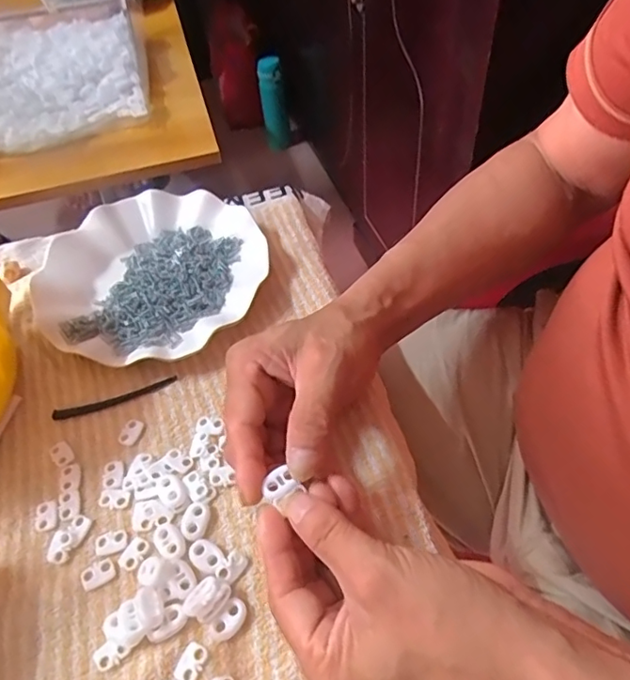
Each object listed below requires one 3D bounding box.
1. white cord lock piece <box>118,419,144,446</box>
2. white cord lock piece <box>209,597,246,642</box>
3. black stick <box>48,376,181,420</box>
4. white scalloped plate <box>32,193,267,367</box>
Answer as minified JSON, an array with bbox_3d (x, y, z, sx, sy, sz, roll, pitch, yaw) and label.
[{"bbox_3d":[-0.124,0.062,0.365,0.014,0.004,0.019,11,54,13],"label":"white cord lock piece"},{"bbox_3d":[-0.046,0.149,0.289,0.013,0.006,0.022,30,60,25],"label":"white cord lock piece"},{"bbox_3d":[-0.139,0.042,0.381,0.085,0.005,0.008,-16,52,-8],"label":"black stick"},{"bbox_3d":[-0.131,-0.054,0.441,0.178,0.024,0.177,-2,52,3],"label":"white scalloped plate"}]

